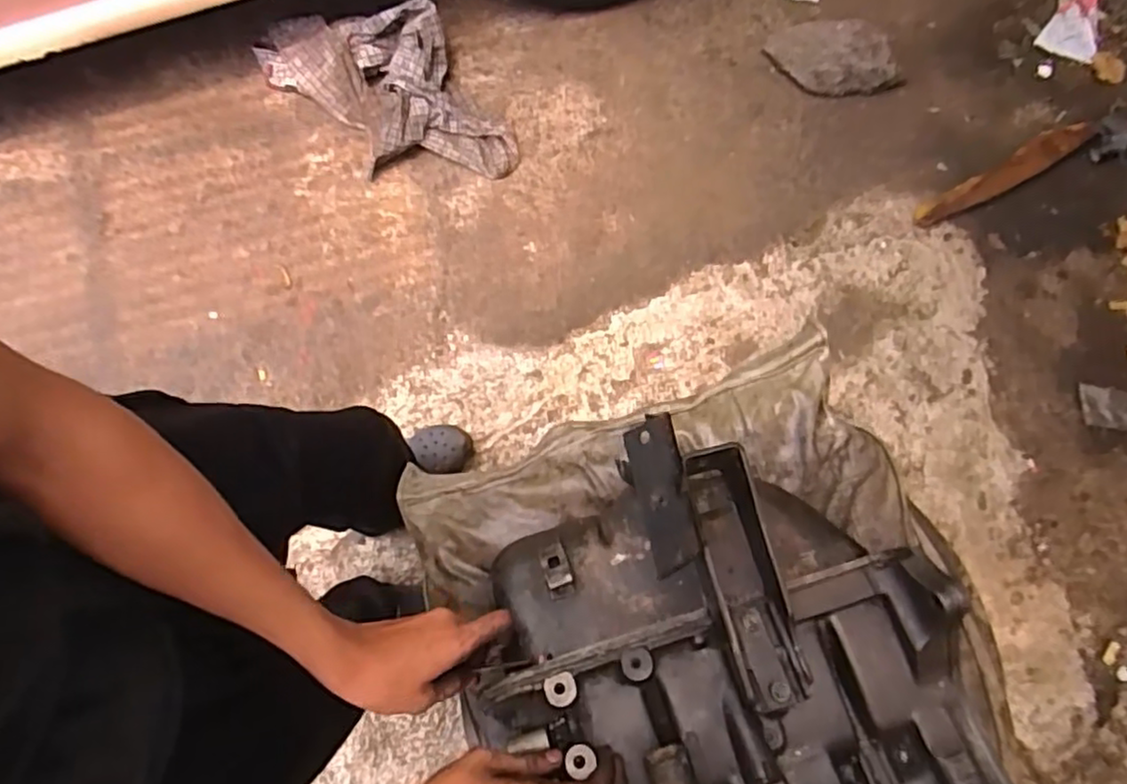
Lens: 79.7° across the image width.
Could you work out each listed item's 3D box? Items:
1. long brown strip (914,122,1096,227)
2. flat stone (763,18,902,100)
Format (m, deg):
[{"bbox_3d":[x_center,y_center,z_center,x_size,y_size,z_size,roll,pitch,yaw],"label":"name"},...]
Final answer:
[{"bbox_3d":[0.885,-0.436,1.362,0.412,0.032,0.065,-30,80,-6],"label":"long brown strip"},{"bbox_3d":[0.565,-0.683,1.389,0.289,0.101,0.115,12,78,2],"label":"flat stone"}]

